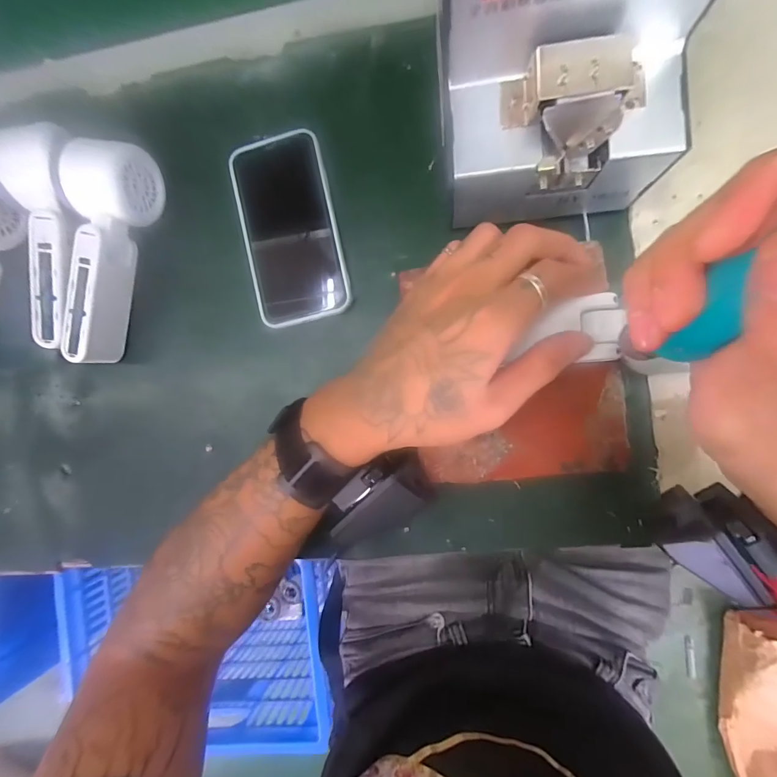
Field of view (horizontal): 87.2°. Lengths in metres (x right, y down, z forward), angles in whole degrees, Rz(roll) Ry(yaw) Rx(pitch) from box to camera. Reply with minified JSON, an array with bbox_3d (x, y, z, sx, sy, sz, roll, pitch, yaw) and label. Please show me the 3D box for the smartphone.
[{"bbox_3d":[-0.077,-0.123,0.319,0.071,0.013,0.143,-12,87,8],"label":"smartphone"}]

